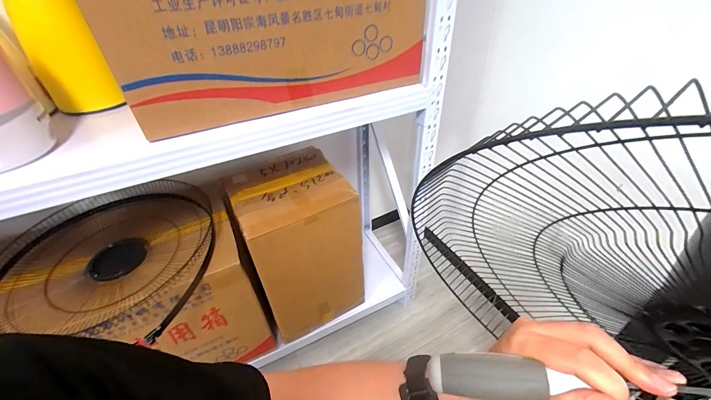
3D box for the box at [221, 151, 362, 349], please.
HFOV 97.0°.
[{"bbox_3d":[-0.188,0.138,1.056,0.315,0.496,0.326,-18,43,-18],"label":"box"}]

